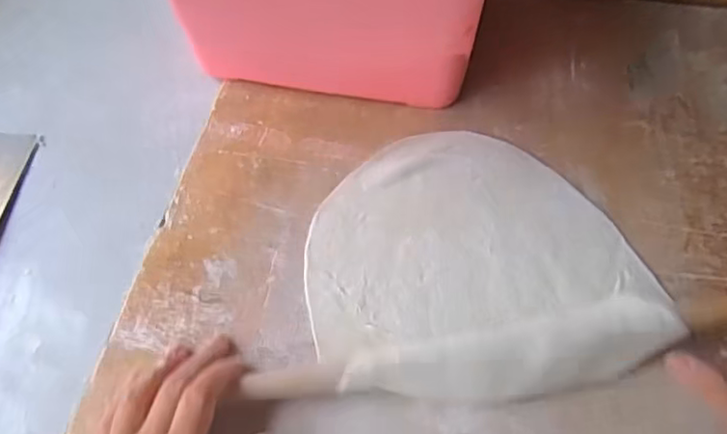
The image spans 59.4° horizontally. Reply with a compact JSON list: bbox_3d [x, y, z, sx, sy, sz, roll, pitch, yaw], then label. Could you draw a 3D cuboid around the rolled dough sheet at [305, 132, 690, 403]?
[{"bbox_3d":[0.076,0.020,0.427,0.221,0.024,0.197,-3,59,1],"label":"rolled dough sheet"}]

